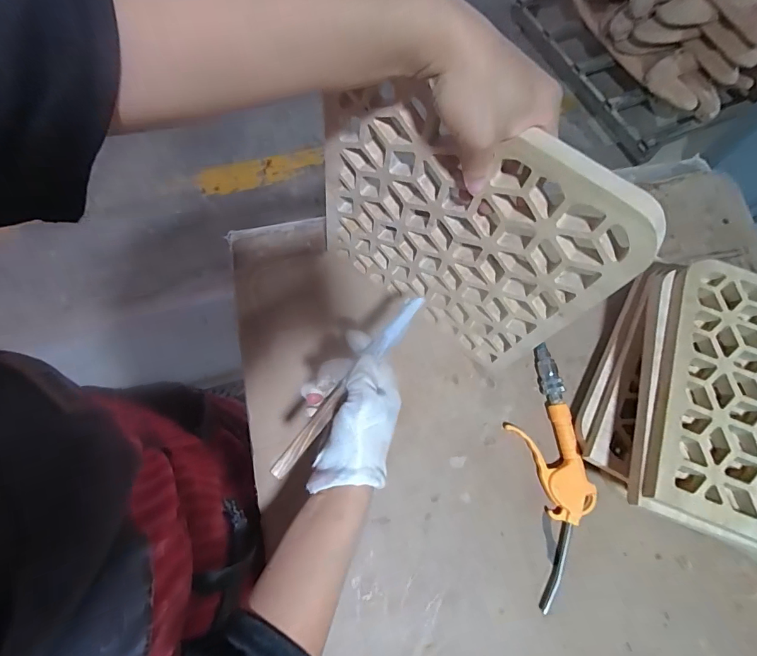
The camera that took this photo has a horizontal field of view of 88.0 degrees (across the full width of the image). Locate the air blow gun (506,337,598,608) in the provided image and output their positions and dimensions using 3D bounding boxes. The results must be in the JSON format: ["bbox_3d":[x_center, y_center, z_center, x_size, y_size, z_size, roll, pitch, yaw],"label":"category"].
[{"bbox_3d":[0.204,0.160,0.461,0.079,0.023,0.276,-5,70,-3],"label":"air blow gun"}]

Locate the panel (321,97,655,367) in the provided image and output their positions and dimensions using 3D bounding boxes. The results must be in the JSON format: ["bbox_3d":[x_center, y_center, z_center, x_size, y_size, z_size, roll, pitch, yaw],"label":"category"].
[{"bbox_3d":[0.064,-0.087,0.396,0.273,0.288,0.022,37,69,9],"label":"panel"}]

